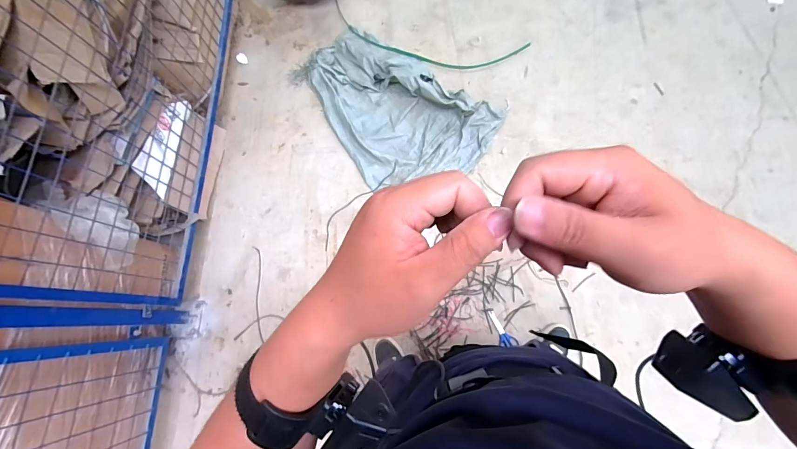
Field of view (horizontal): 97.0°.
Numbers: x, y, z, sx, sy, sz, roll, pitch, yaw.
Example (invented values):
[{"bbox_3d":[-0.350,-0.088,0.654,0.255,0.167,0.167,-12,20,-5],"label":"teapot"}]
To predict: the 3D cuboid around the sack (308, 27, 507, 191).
[{"bbox_3d":[-0.044,-0.499,1.536,0.883,0.089,0.577,37,78,10],"label":"sack"}]

